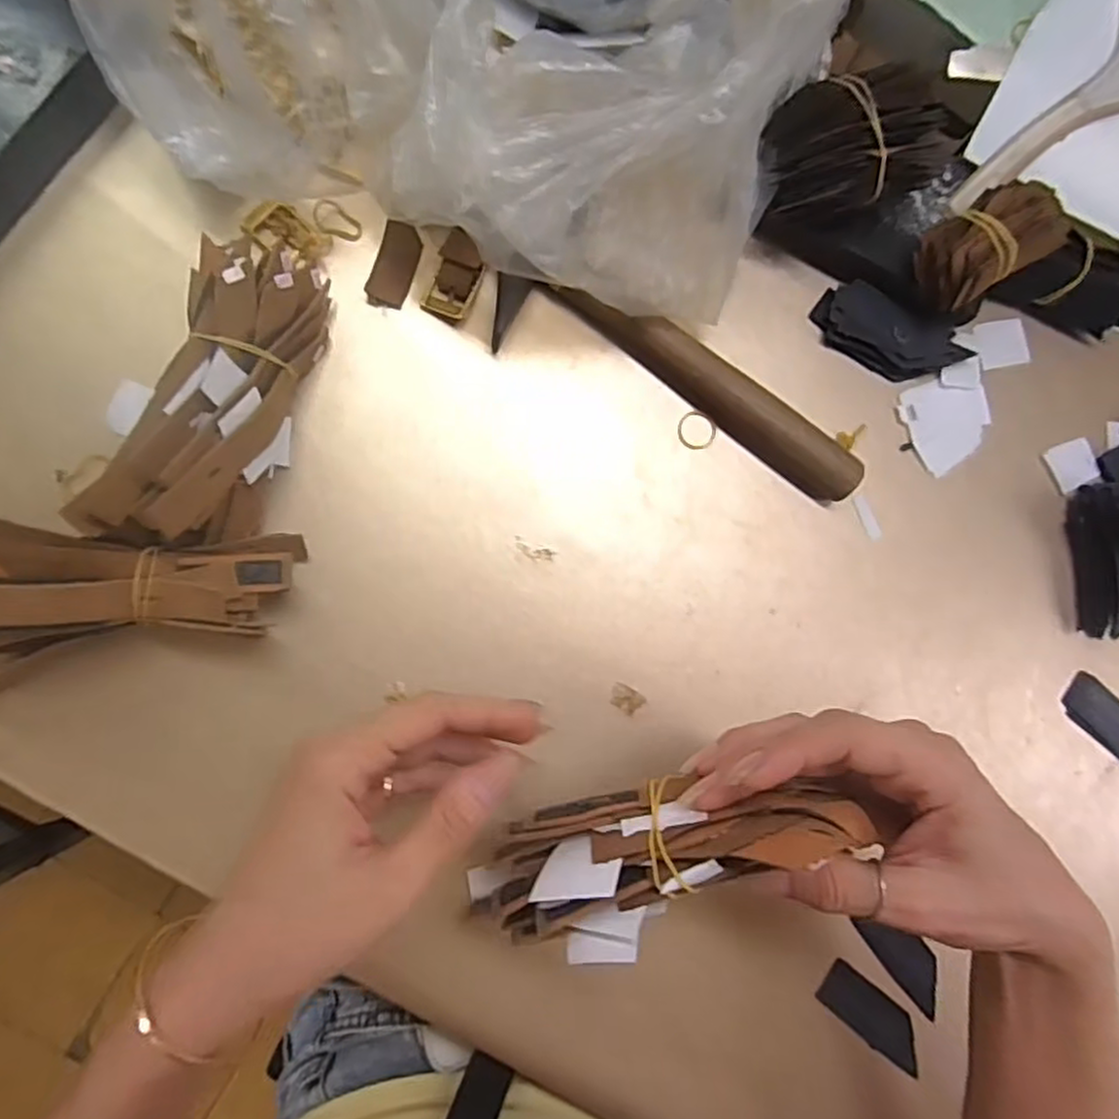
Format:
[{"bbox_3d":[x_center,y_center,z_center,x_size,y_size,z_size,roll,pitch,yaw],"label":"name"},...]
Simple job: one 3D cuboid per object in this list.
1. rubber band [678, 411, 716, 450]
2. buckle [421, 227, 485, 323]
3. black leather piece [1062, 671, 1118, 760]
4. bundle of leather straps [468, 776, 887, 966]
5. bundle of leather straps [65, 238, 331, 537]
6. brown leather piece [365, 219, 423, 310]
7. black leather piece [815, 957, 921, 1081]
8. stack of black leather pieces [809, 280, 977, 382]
[{"bbox_3d":[0.071,-0.066,0.362,0.020,0.004,0.020,1,87,-9],"label":"rubber band"},{"bbox_3d":[-0.051,-0.139,0.345,0.023,0.012,0.040,20,84,-7],"label":"buckle"},{"bbox_3d":[0.304,0.092,0.383,0.067,0.005,0.027,42,82,-4],"label":"black leather piece"},{"bbox_3d":[0.039,0.112,0.256,0.143,0.041,0.047,-16,89,10],"label":"bundle of leather straps"},{"bbox_3d":[-0.145,-0.071,0.299,0.061,0.062,0.138,23,83,-7],"label":"bundle of leather straps"},{"bbox_3d":[-0.080,-0.145,0.345,0.019,0.004,0.043,17,84,-7],"label":"brown leather piece"},{"bbox_3d":[0.157,0.228,0.350,0.064,0.004,0.024,41,82,-4],"label":"black leather piece"},{"bbox_3d":[0.179,-0.120,0.379,0.084,0.014,0.040,23,83,-7],"label":"stack of black leather pieces"}]

